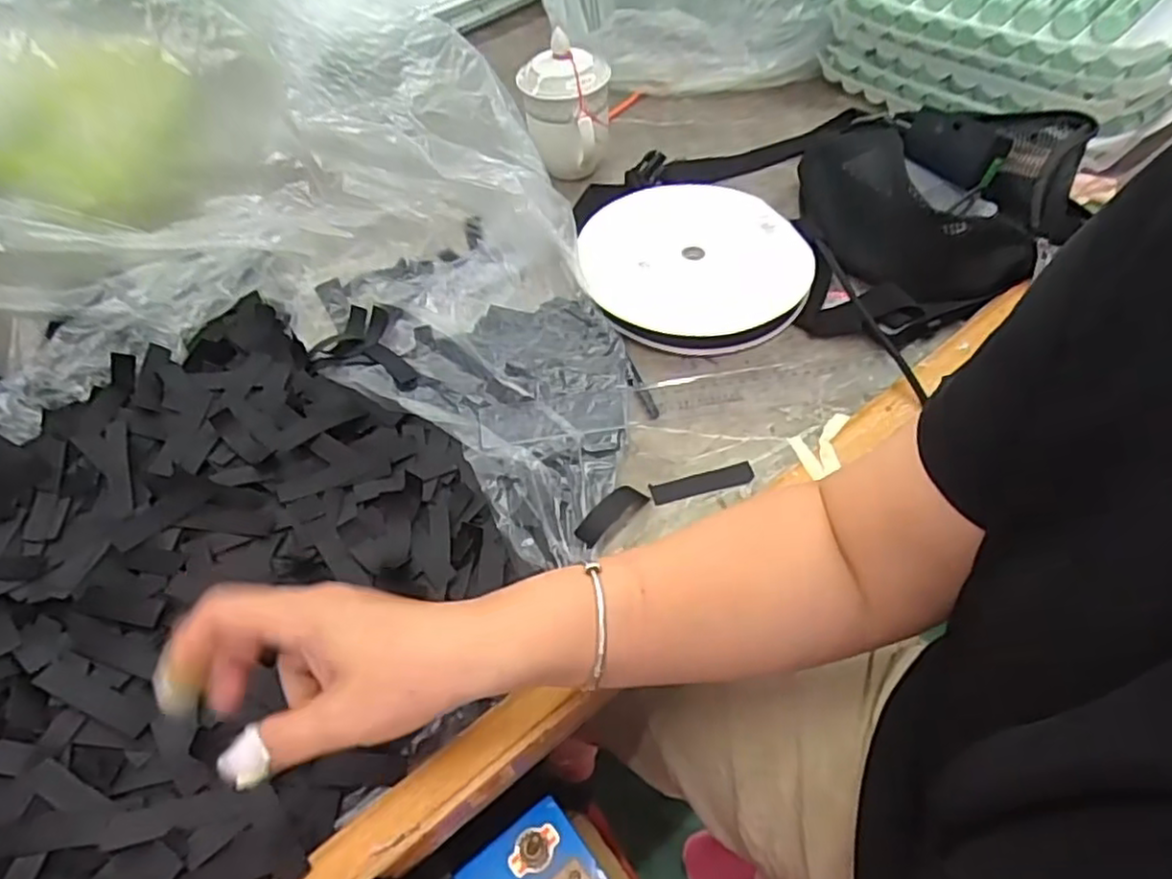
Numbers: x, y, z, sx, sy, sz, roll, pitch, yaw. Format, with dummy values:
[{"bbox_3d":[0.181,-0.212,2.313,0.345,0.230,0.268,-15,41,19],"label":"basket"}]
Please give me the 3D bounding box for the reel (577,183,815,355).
[{"bbox_3d":[0.092,-0.153,0.576,0.185,0.027,0.193,-1,53,4],"label":"reel"}]

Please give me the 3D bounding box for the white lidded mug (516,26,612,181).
[{"bbox_3d":[-0.019,-0.301,0.640,0.078,0.121,0.071,-4,53,2],"label":"white lidded mug"}]

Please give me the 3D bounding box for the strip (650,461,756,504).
[{"bbox_3d":[0.078,0.029,0.463,0.069,0.004,0.019,-12,50,-3],"label":"strip"}]

